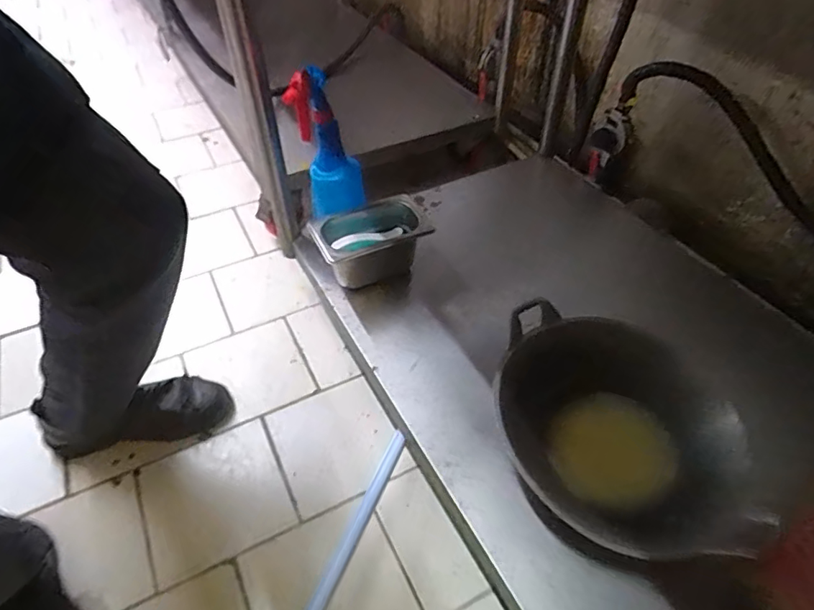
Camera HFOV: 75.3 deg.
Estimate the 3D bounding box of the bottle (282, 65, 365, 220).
[{"bbox_3d":[-0.125,-0.243,0.807,0.099,0.226,0.069,-14,49,-14],"label":"bottle"}]

